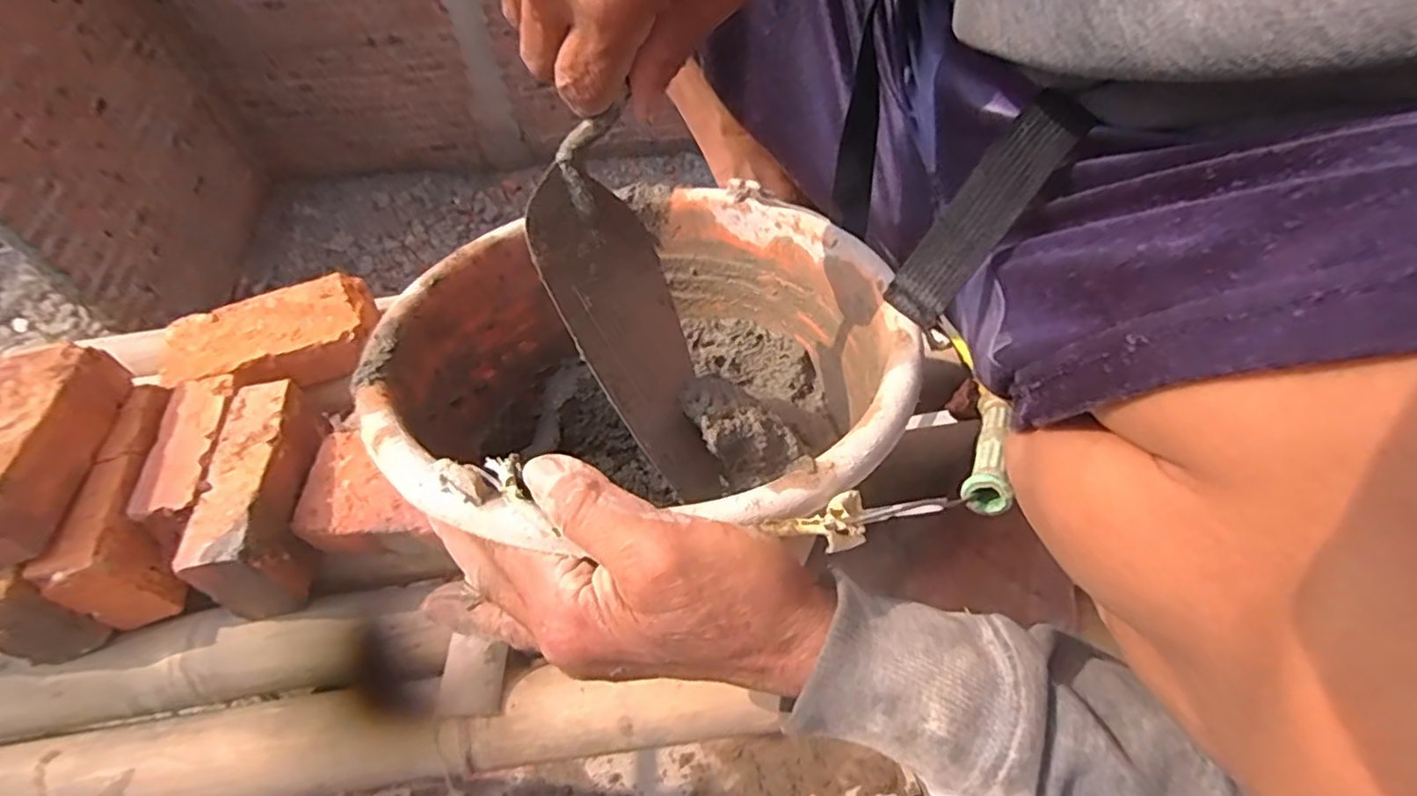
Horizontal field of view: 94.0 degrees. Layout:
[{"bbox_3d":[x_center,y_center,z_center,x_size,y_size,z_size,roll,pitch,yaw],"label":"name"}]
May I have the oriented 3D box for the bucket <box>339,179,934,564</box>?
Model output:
[{"bbox_3d":[-0.036,-0.007,0.378,0.256,0.164,0.244,0,57,0],"label":"bucket"}]

